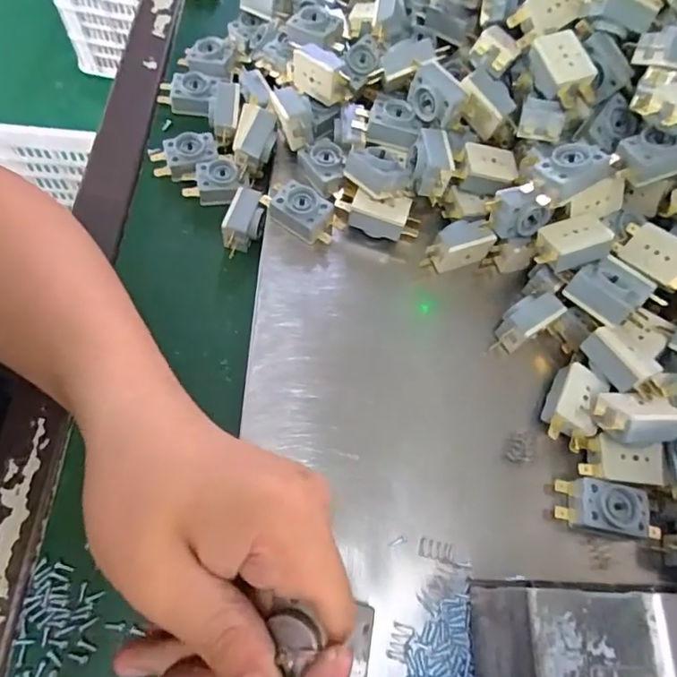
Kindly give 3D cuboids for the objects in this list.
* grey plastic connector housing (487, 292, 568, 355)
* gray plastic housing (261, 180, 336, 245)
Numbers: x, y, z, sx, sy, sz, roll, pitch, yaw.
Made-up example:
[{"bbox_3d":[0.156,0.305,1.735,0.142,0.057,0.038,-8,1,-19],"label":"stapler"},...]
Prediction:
[{"bbox_3d":[0.119,-0.011,0.332,0.046,0.023,0.022,-33,72,-18],"label":"grey plastic connector housing"},{"bbox_3d":[-0.027,-0.087,0.355,0.054,0.020,0.029,33,67,11],"label":"gray plastic housing"}]

